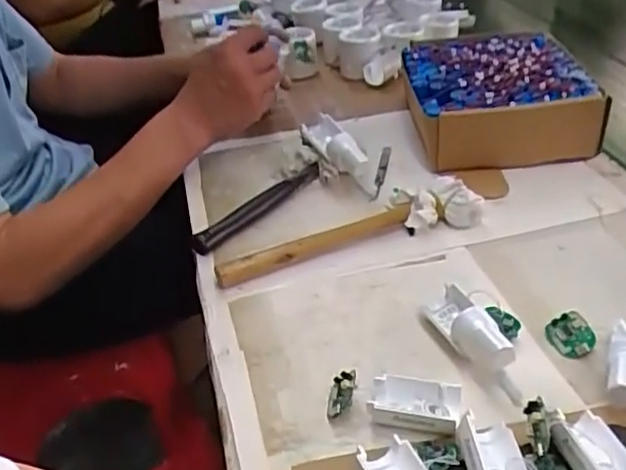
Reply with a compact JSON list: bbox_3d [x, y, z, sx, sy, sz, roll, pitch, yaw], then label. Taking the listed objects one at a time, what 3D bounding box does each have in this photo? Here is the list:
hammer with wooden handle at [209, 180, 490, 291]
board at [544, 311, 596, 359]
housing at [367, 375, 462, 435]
[{"bbox_3d":[0.031,-0.009,0.606,0.246,0.036,0.052,-13,36,-12],"label":"hammer with wooden handle"},{"bbox_3d":[0.191,0.074,0.486,0.031,0.004,0.034,-49,53,4],"label":"board"},{"bbox_3d":[0.068,0.114,0.437,0.057,0.020,0.034,7,36,15],"label":"housing"}]

